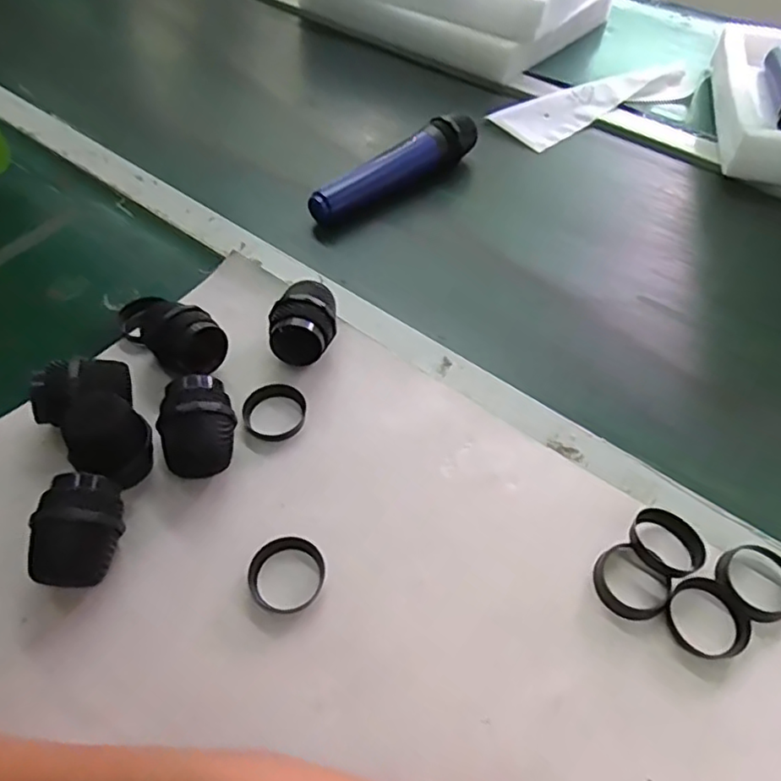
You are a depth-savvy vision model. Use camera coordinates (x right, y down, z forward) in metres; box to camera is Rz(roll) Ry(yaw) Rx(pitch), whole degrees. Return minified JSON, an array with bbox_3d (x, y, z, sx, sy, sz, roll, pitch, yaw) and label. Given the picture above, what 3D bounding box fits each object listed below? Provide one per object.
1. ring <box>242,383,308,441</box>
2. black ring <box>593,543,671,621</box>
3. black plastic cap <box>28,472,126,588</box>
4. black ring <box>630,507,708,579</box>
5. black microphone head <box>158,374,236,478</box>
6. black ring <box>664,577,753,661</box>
[{"bbox_3d":[-0.082,0.015,0.434,0.044,0.016,0.042,1,52,-1],"label":"ring"},{"bbox_3d":[0.138,0.113,0.357,0.038,0.007,0.043,-31,59,-23],"label":"black ring"},{"bbox_3d":[-0.181,0.082,0.357,0.042,0.051,0.055,4,52,1],"label":"black plastic cap"},{"bbox_3d":[0.167,0.092,0.370,0.043,0.008,0.035,36,59,24],"label":"black ring"},{"bbox_3d":[-0.126,0.024,0.401,0.045,0.049,0.054,-15,54,-13],"label":"black microphone head"},{"bbox_3d":[0.180,0.129,0.347,0.046,0.009,0.043,1,52,-1],"label":"black ring"}]

